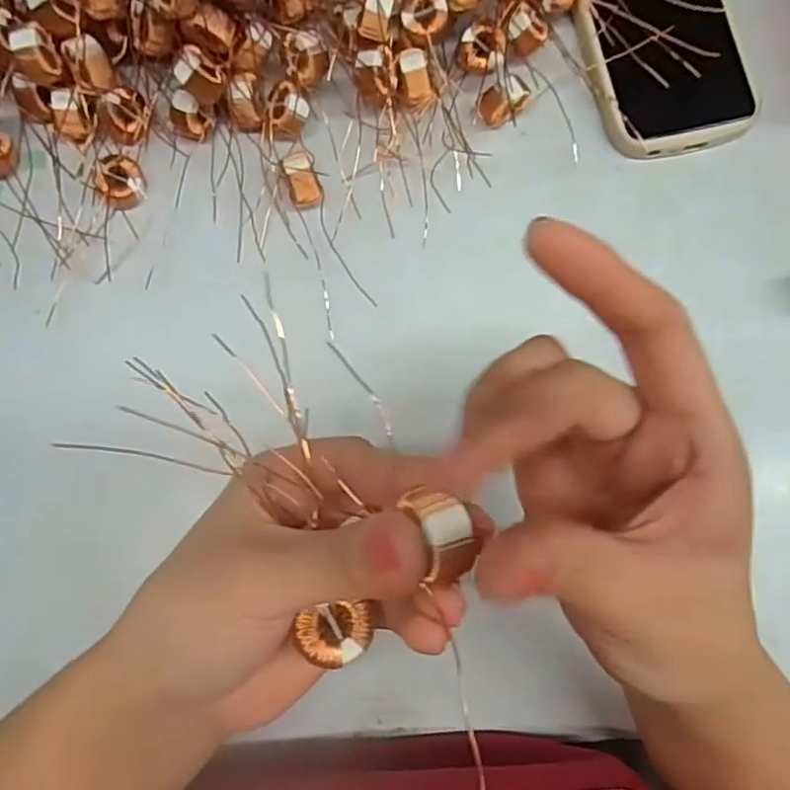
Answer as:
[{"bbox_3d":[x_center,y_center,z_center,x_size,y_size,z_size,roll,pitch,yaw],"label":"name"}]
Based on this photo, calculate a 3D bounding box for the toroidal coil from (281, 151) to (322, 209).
[{"bbox_3d":[-0.047,-0.108,0.315,0.015,0.015,0.027,-17,82,-3],"label":"toroidal coil"}]

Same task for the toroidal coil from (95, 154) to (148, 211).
[{"bbox_3d":[-0.139,-0.108,0.315,0.024,0.010,0.024,0,82,-1],"label":"toroidal coil"}]

